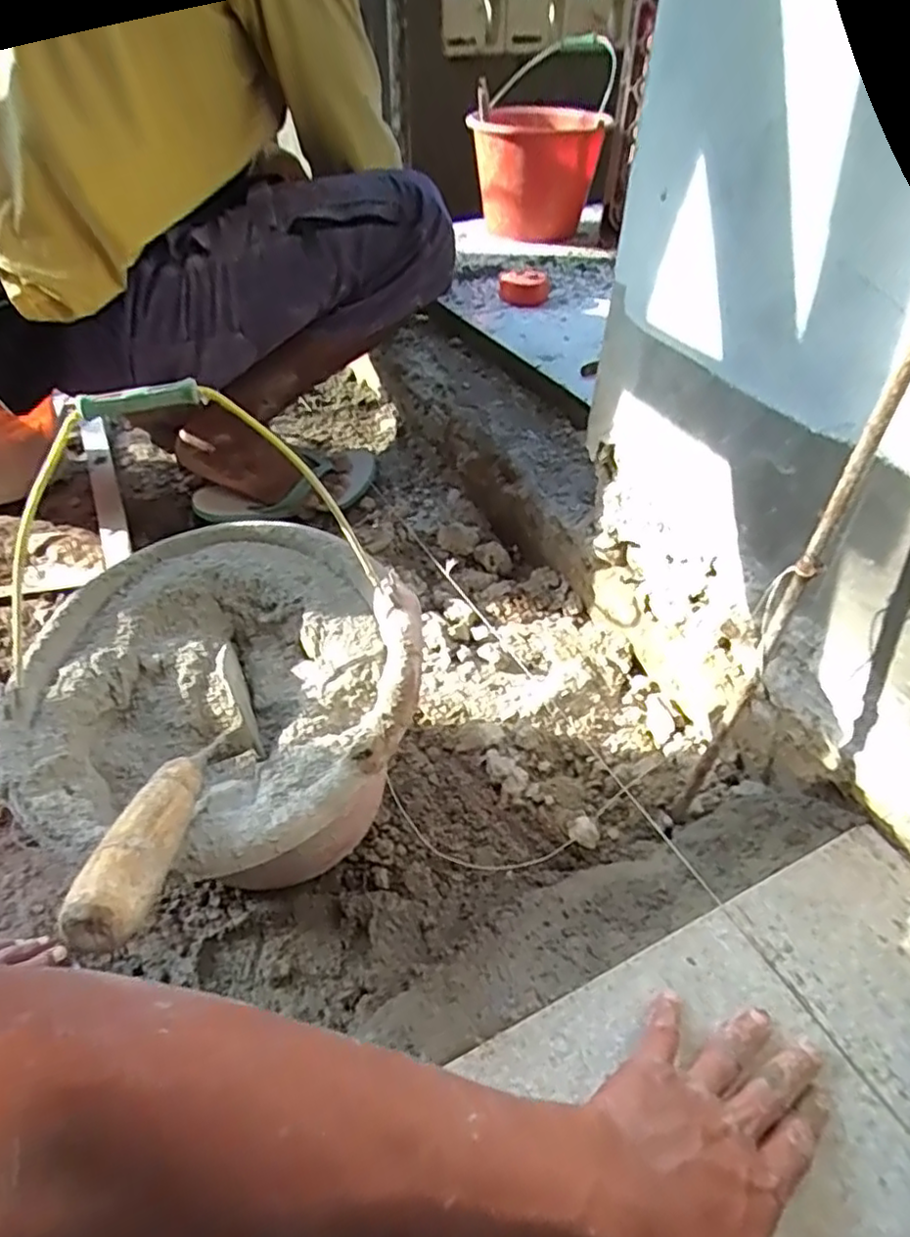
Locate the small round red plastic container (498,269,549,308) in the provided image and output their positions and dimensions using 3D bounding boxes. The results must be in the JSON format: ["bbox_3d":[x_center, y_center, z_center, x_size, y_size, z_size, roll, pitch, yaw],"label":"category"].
[{"bbox_3d":[0.118,-0.567,1.145,0.087,0.041,0.103,5,44,4],"label":"small round red plastic container"}]

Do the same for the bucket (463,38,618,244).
[{"bbox_3d":[0.166,-0.932,1.355,0.268,0.318,0.246,5,44,4],"label":"bucket"}]

